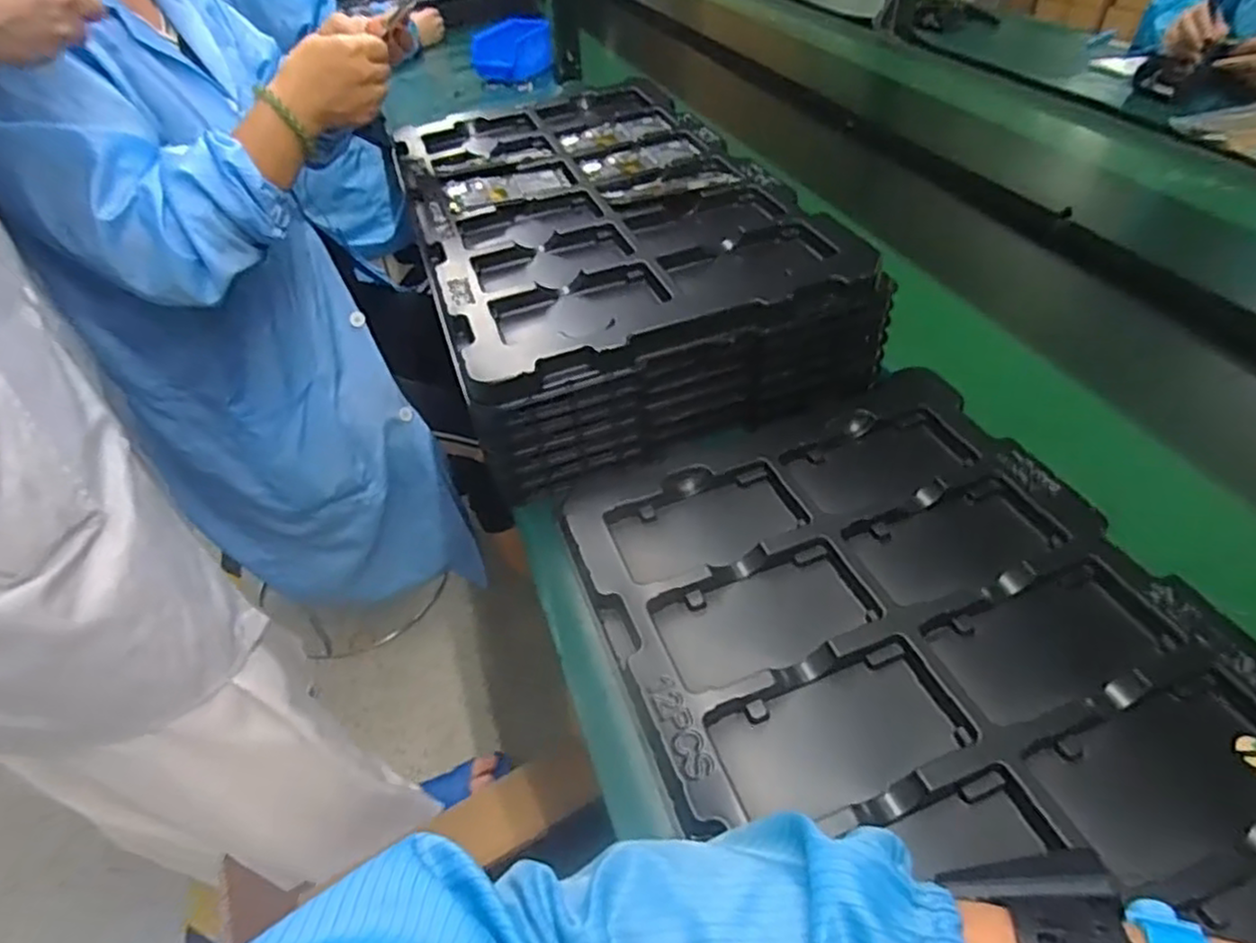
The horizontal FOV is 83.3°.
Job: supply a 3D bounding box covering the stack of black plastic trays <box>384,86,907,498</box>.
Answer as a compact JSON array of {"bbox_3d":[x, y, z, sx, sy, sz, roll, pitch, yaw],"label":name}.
[{"bbox_3d":[-0.043,-0.233,0.710,0.329,0.108,0.545,-19,46,-15],"label":"stack of black plastic trays"}]

